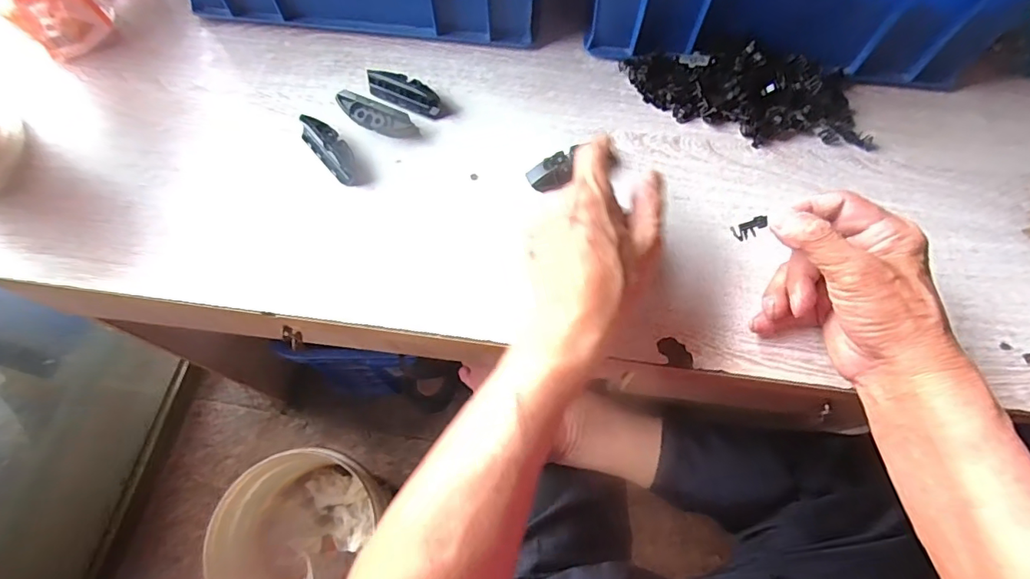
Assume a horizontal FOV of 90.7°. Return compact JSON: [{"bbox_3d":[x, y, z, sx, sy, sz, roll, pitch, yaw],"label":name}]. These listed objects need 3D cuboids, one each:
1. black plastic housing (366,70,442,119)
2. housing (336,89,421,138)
[{"bbox_3d":[-0.095,-0.169,0.435,0.068,0.020,0.021,24,70,10],"label":"black plastic housing"},{"bbox_3d":[-0.115,-0.143,0.423,0.070,0.013,0.019,24,69,-4],"label":"housing"}]

